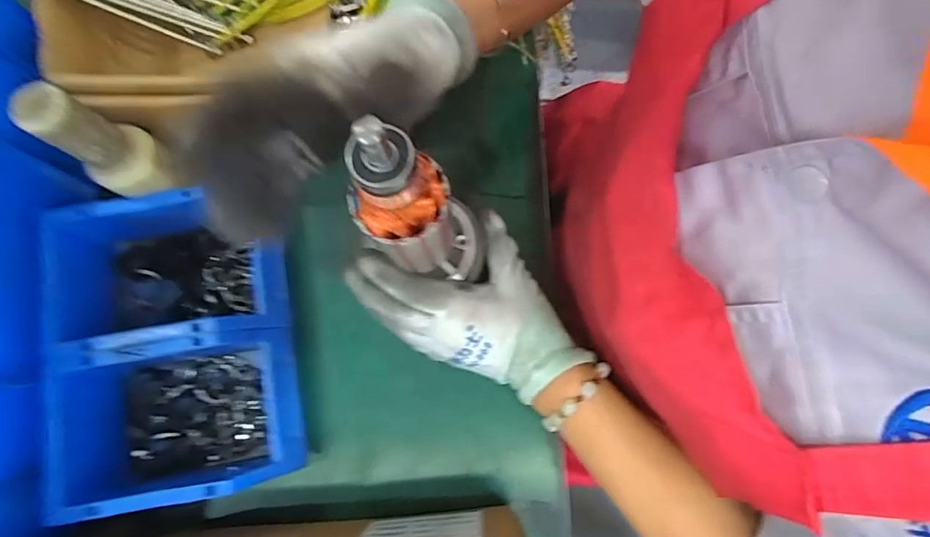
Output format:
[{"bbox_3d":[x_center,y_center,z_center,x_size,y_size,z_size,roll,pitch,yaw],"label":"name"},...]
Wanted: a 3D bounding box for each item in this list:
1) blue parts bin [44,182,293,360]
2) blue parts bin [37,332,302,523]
[{"bbox_3d":[-0.224,0.003,0.381,0.155,0.073,0.113,-9,80,-3],"label":"blue parts bin"},{"bbox_3d":[-0.206,0.107,0.362,0.159,0.072,0.105,-9,80,-3],"label":"blue parts bin"}]

